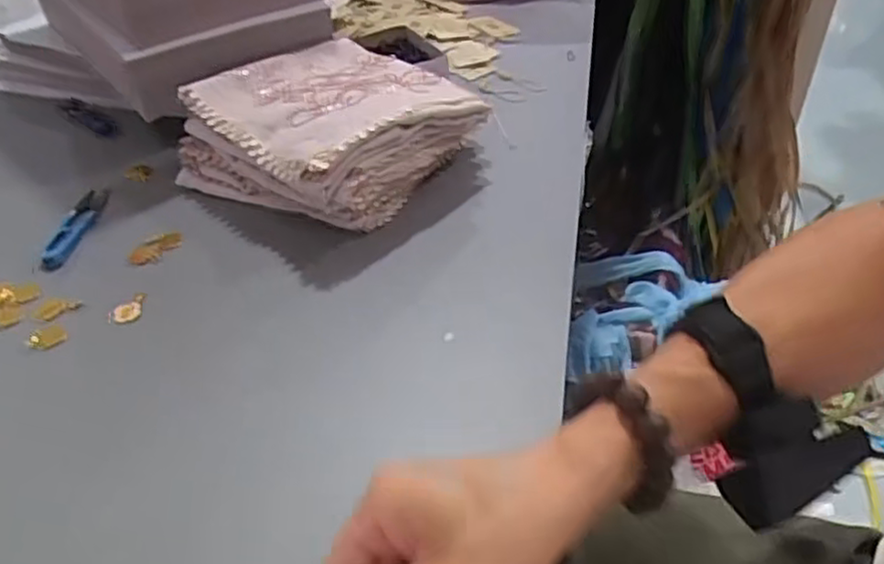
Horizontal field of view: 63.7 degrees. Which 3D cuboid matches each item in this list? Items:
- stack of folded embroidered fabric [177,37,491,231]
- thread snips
[{"bbox_3d":[-0.091,-0.130,0.599,0.189,0.082,0.197,28,50,31],"label":"stack of folded embroidered fabric"},{"bbox_3d":[-0.294,-0.046,0.572,0.029,0.006,0.104,-1,41,2],"label":"thread snips"}]

